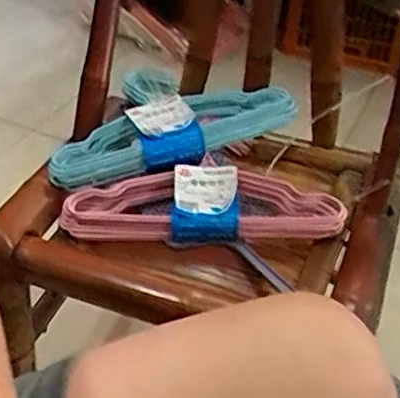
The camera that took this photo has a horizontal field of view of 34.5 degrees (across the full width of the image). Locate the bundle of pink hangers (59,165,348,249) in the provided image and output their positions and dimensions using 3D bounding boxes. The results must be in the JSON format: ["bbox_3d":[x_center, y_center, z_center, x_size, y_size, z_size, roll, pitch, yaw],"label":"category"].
[{"bbox_3d":[0.000,0.004,0.683,0.288,0.039,0.088,-1,40,0],"label":"bundle of pink hangers"}]

